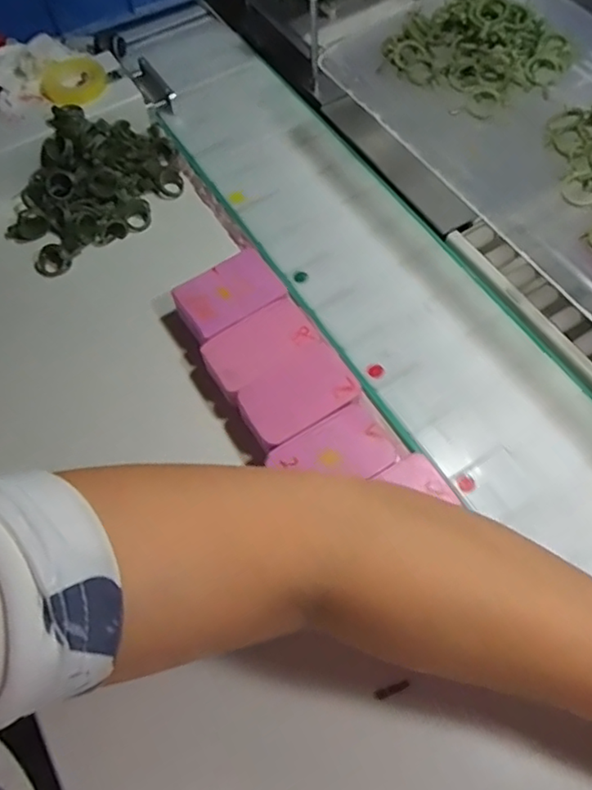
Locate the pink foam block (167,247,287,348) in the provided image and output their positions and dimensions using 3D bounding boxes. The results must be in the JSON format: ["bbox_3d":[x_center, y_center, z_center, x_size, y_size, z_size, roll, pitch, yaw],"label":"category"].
[{"bbox_3d":[-0.046,-0.065,0.423,0.070,0.029,0.047,-33,66,-14],"label":"pink foam block"}]

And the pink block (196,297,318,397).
[{"bbox_3d":[-0.024,-0.030,0.407,0.074,0.024,0.042,-36,67,-15],"label":"pink block"}]

